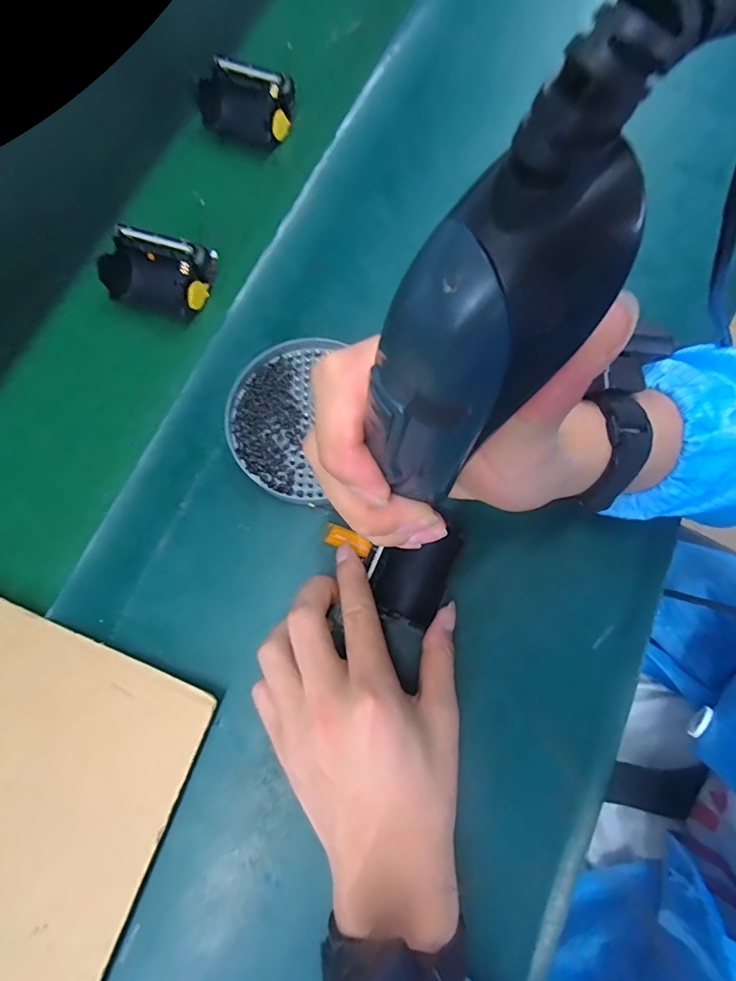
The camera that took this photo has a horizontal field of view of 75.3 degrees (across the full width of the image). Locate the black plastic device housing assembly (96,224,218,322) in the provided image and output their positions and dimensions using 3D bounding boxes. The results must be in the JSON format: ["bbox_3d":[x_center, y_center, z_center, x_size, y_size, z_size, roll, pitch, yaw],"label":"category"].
[{"bbox_3d":[-0.160,-0.170,0.364,0.076,0.035,0.060,17,75,7],"label":"black plastic device housing assembly"}]

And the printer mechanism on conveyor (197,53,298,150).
[{"bbox_3d":[-0.103,-0.327,0.405,0.071,0.037,0.048,21,76,8],"label":"printer mechanism on conveyor"}]

